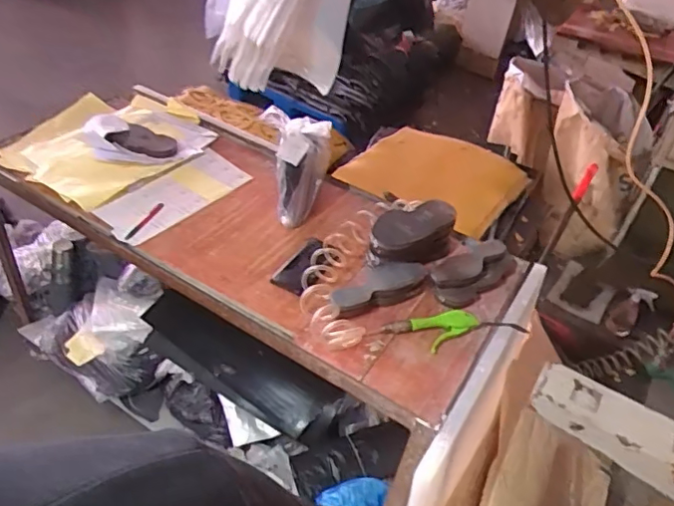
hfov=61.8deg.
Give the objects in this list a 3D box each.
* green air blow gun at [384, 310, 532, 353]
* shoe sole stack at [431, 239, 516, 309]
[{"bbox_3d":[0.231,0.146,1.076,0.276,0.024,0.078,-4,40,-15],"label":"green air blow gun"},{"bbox_3d":[0.282,0.036,1.181,0.212,0.057,0.108,-23,48,-33],"label":"shoe sole stack"}]

